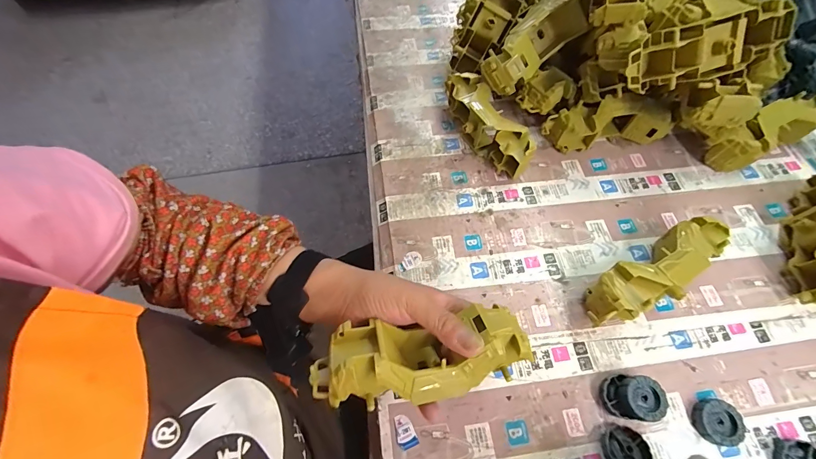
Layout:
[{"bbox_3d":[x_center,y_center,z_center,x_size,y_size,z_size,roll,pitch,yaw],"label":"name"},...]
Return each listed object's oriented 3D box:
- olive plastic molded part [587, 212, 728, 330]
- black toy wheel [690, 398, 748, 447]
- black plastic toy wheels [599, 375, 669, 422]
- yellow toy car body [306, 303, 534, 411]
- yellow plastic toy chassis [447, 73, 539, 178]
[{"bbox_3d":[0.256,0.047,0.365,0.169,0.056,0.051,-28,66,-12],"label":"olive plastic molded part"},{"bbox_3d":[0.288,0.178,0.324,0.040,0.011,0.037,-1,63,1],"label":"black toy wheel"},{"bbox_3d":[0.211,0.159,0.329,0.048,0.024,0.037,6,63,4],"label":"black plastic toy wheels"},{"bbox_3d":[0.010,0.102,0.284,0.171,0.057,0.064,-7,63,-4],"label":"yellow toy car body"},{"bbox_3d":[0.103,-0.140,0.467,0.054,0.054,0.175,-24,65,-10],"label":"yellow plastic toy chassis"}]

